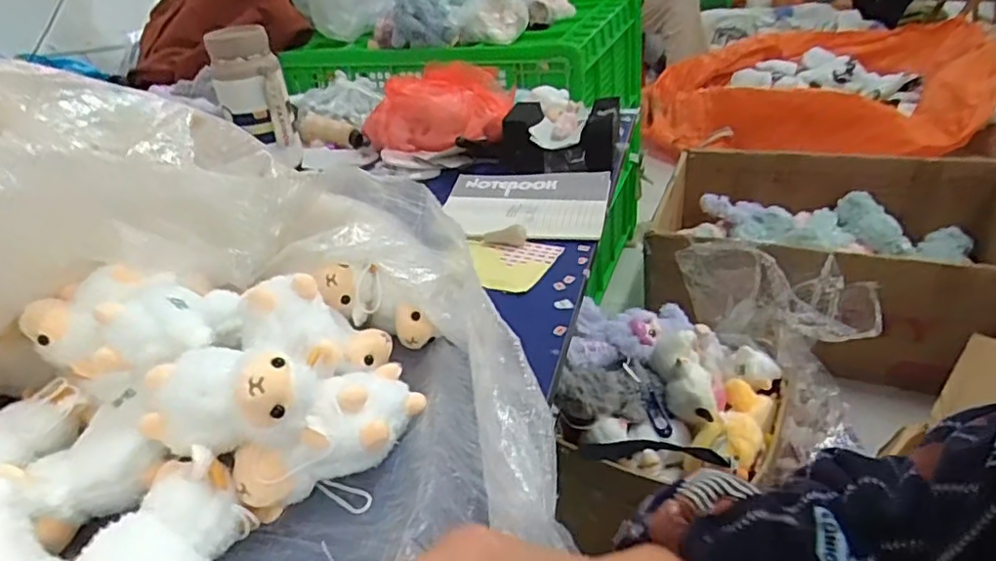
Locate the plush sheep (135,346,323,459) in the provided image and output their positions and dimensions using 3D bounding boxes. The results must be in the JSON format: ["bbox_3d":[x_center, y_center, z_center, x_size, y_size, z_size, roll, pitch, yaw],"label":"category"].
[{"bbox_3d":[-0.160,0.067,0.377,0.098,0.055,0.069,-6,31,1],"label":"plush sheep"}]

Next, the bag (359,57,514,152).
[{"bbox_3d":[-0.096,-0.253,0.914,0.232,0.098,0.133,-6,31,1],"label":"bag"}]

